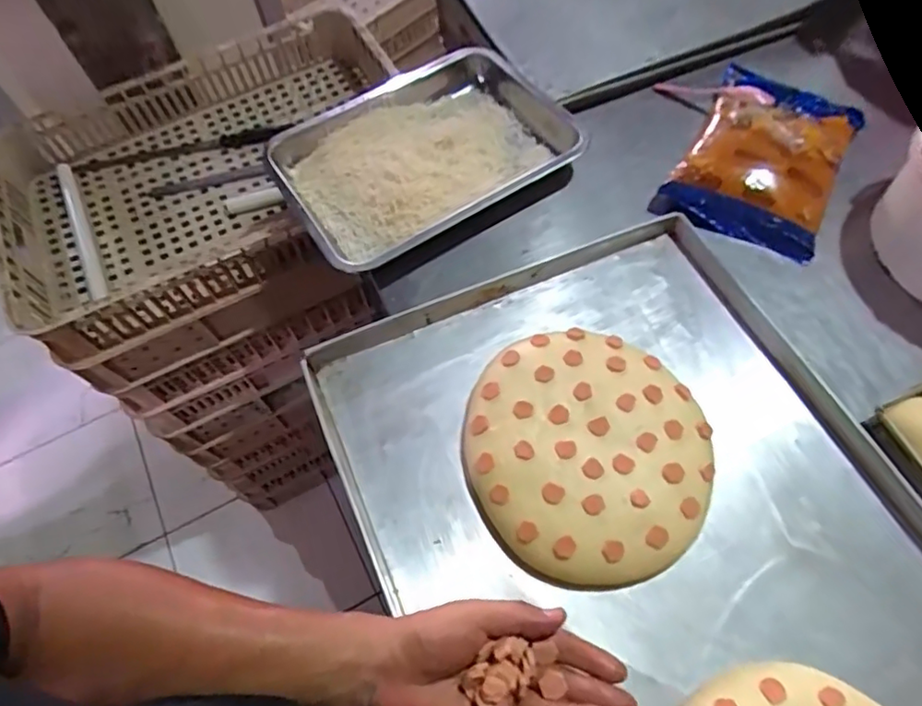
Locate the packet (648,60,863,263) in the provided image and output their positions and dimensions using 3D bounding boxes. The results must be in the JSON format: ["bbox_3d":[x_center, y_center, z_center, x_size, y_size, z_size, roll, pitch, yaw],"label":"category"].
[{"bbox_3d":[0.370,-0.253,0.710,0.185,0.062,0.262,24,65,16],"label":"packet"}]

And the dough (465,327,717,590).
[{"bbox_3d":[0.117,0.086,0.543,0.213,0.036,0.229,-2,61,3],"label":"dough"}]

